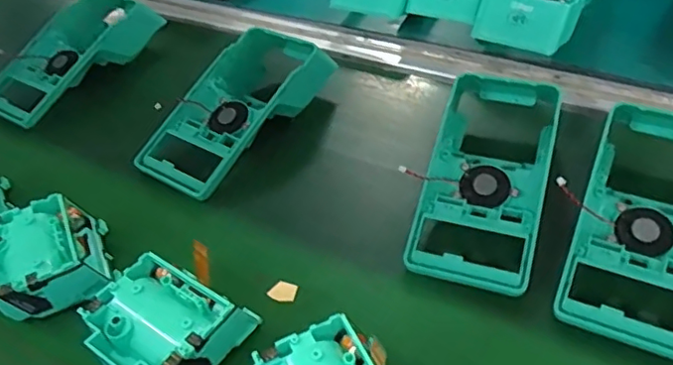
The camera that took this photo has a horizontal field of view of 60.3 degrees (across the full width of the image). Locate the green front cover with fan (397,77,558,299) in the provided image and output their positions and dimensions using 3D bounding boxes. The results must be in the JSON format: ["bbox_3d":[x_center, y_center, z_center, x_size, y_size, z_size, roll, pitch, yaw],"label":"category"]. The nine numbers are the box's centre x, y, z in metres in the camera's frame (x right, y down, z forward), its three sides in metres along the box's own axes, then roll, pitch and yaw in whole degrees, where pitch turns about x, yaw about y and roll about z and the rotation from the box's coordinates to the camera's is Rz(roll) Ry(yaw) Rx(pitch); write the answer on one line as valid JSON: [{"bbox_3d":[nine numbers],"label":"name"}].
[{"bbox_3d":[0.108,-0.014,0.423,0.091,0.050,0.193,12,45,18],"label":"green front cover with fan"}]

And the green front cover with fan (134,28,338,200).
[{"bbox_3d":[-0.085,-0.071,0.501,0.087,0.050,0.185,25,51,29],"label":"green front cover with fan"}]

